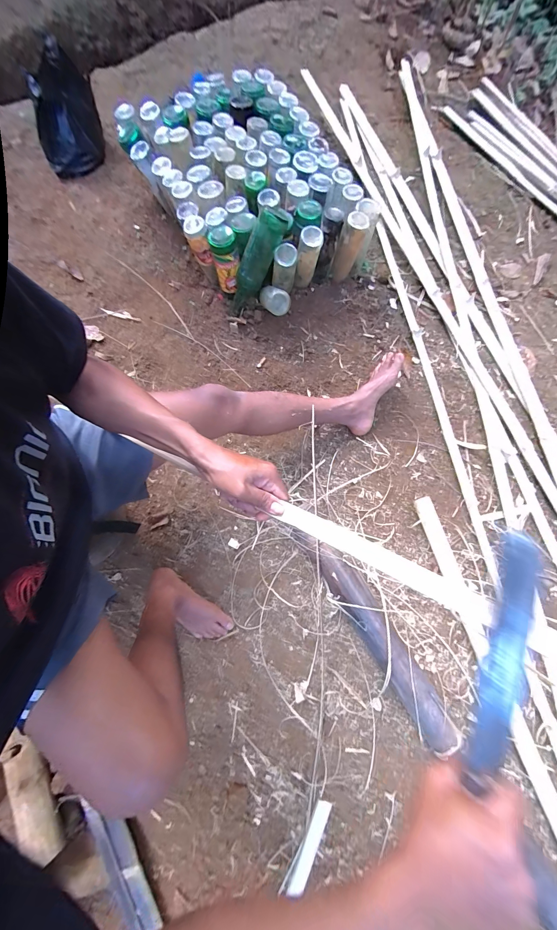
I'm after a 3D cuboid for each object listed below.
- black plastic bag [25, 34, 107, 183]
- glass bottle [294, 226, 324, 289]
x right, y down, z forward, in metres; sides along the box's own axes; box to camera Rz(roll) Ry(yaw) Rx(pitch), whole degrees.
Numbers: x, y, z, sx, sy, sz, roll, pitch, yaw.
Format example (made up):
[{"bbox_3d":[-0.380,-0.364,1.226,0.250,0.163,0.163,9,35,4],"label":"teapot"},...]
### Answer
[{"bbox_3d":[-0.709,-1.152,1.026,0.236,0.198,0.202,-27,80,-6],"label":"black plastic bag"},{"bbox_3d":[0.082,-0.569,0.872,0.062,0.169,0.058,7,78,1],"label":"glass bottle"}]

